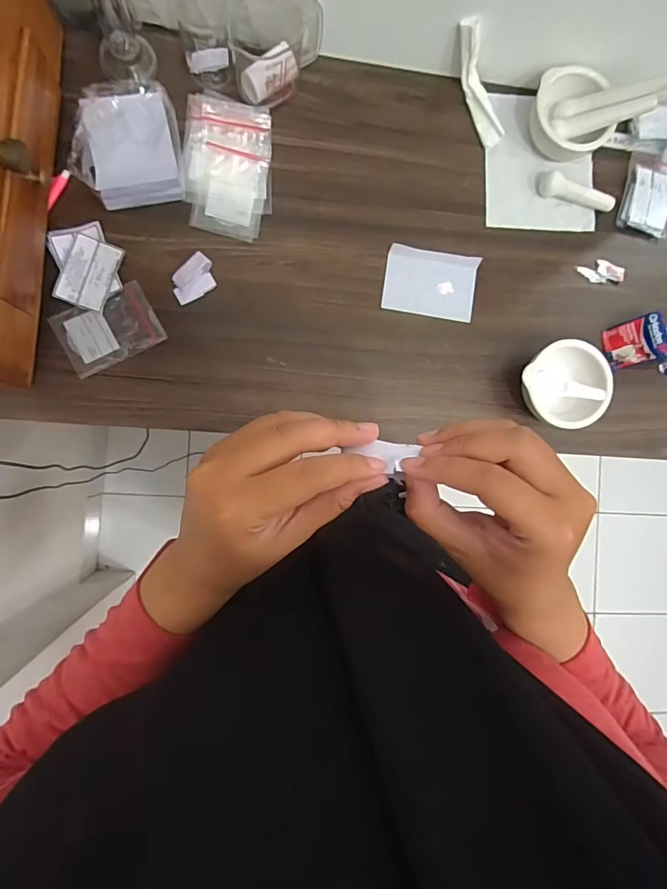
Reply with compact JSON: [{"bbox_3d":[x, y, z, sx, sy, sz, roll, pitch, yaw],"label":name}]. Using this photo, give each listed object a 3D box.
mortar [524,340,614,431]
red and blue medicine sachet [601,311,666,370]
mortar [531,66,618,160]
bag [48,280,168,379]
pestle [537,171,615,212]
[{"bbox_3d":[0.264,-0.067,0.524,0.096,0.046,0.094,0,89,-7],"label":"mortar"},{"bbox_3d":[0.362,-0.123,0.539,0.009,0.062,0.057,11,69,-43],"label":"red and blue medicine sachet"},{"bbox_3d":[0.279,-0.390,0.532,0.081,0.048,0.085,-8,90,-7],"label":"mortar"},{"bbox_3d":[-0.243,-0.125,0.485,0.101,0.008,0.068,-28,92,-6],"label":"bag"},{"bbox_3d":[0.299,-0.307,0.544,0.094,0.021,0.021,9,88,-6],"label":"pestle"}]

